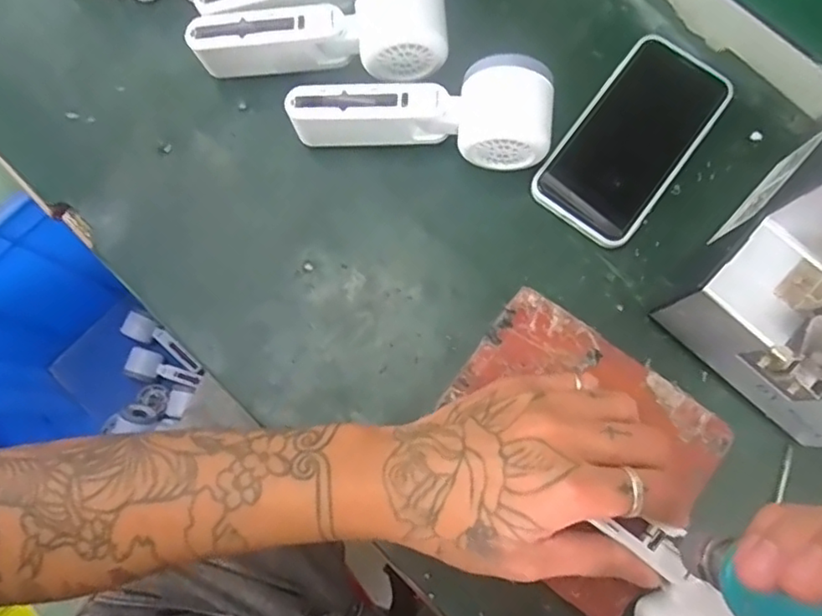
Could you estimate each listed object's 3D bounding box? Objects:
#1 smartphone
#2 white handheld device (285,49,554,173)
[{"bbox_3d":[0.150,-0.114,0.411,0.074,0.012,0.146,37,80,8],"label":"smartphone"},{"bbox_3d":[0.006,-0.123,0.393,0.162,0.050,0.057,1,78,0],"label":"white handheld device"}]

